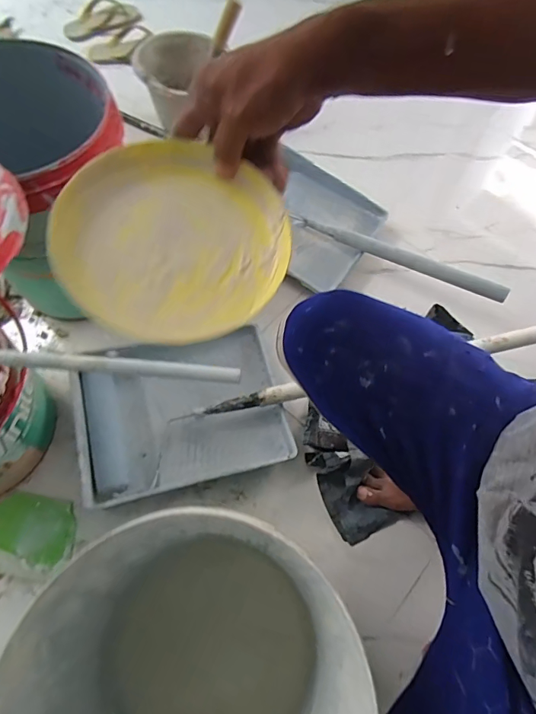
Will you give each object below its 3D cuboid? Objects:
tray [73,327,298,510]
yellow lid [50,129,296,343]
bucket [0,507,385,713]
[{"bbox_3d":[-0.155,0.094,0.789,0.352,0.066,0.283,-13,67,-9],"label":"tray"},{"bbox_3d":[-0.072,-0.094,0.341,0.168,0.024,0.168,5,72,-15],"label":"yellow lid"},{"bbox_3d":[-0.077,0.347,0.466,0.301,0.284,0.300,1,65,-3],"label":"bucket"}]

